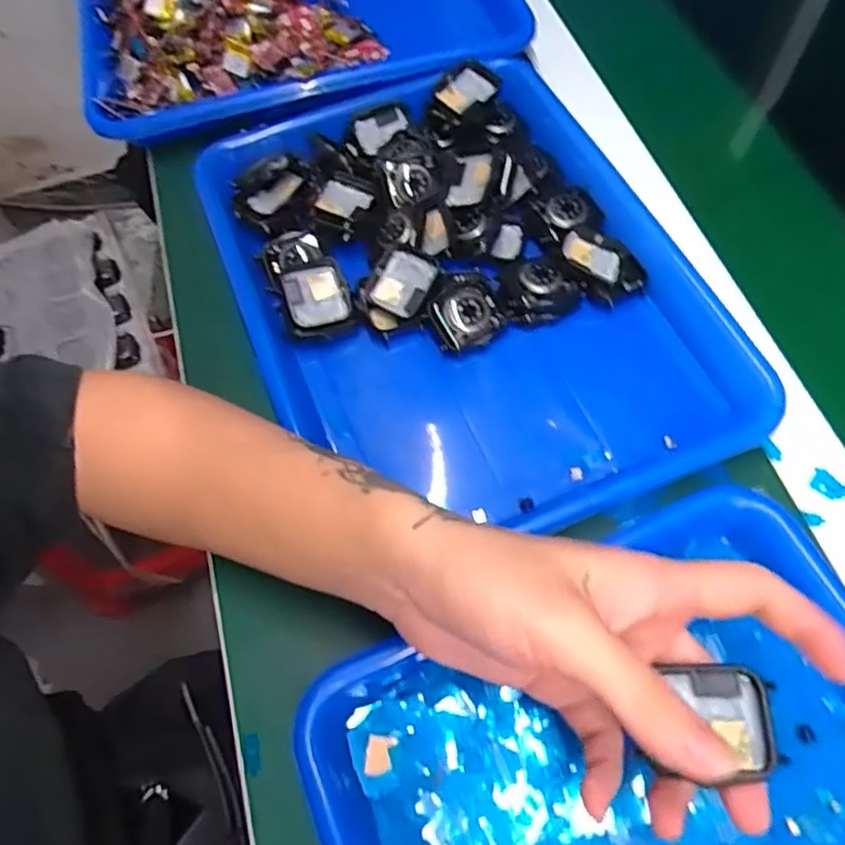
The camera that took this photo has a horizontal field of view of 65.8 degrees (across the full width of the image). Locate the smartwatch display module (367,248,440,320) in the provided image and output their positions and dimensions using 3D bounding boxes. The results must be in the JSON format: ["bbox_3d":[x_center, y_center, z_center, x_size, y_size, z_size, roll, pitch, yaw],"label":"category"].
[{"bbox_3d":[-0.011,-0.084,0.400,0.036,0.010,0.038,33,79,14],"label":"smartwatch display module"}]

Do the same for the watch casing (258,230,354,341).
[{"bbox_3d":[-0.071,-0.084,0.404,0.042,0.021,0.075,-26,64,-9],"label":"watch casing"}]

